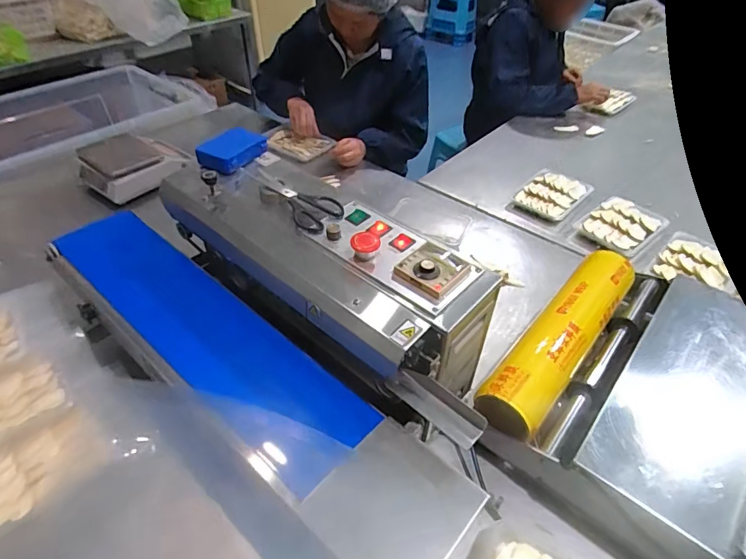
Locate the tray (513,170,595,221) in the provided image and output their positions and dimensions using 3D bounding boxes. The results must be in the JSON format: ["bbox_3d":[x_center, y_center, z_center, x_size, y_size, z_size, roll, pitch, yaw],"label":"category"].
[{"bbox_3d":[0.483,-0.227,1.233,0.148,0.036,0.221,29,49,25],"label":"tray"}]

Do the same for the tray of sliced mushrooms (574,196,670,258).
[{"bbox_3d":[0.627,-0.137,1.149,0.261,0.035,0.152,-30,53,-31],"label":"tray of sliced mushrooms"}]

